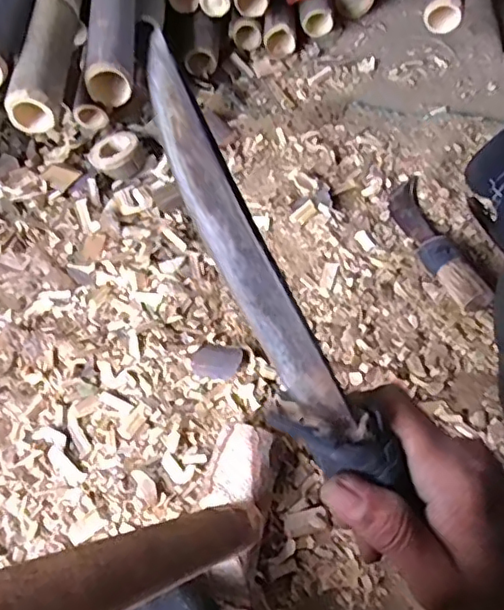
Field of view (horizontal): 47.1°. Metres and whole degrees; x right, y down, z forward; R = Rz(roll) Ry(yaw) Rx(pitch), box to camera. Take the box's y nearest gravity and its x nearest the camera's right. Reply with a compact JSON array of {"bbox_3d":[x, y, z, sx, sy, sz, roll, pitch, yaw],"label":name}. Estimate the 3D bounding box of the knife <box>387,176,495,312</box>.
[{"bbox_3d":[0.253,-0.095,0.803,0.057,0.039,0.241,-14,60,-9],"label":"knife"}]

